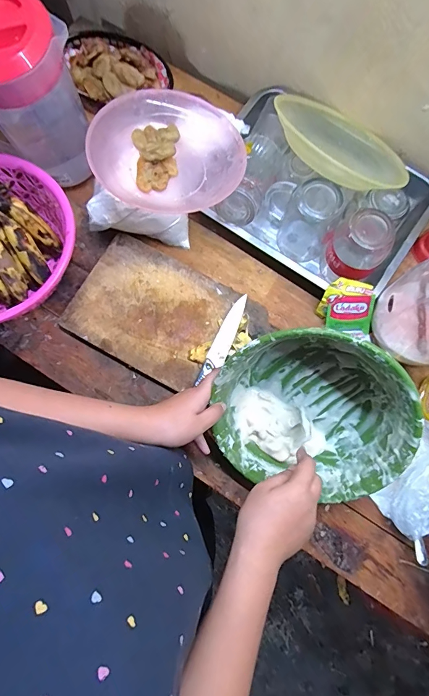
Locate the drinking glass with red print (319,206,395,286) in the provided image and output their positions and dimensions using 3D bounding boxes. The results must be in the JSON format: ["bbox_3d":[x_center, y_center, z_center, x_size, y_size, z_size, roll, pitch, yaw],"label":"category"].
[{"bbox_3d":[0.199,-0.144,0.551,0.078,0.118,0.072,0,79,-1],"label":"drinking glass with red print"}]

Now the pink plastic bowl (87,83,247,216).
[{"bbox_3d":[-0.063,-0.295,0.545,0.210,0.050,0.197,0,79,-1],"label":"pink plastic bowl"}]

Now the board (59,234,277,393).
[{"bbox_3d":[-0.072,-0.045,0.570,0.270,0.018,0.179,28,80,5],"label":"board"}]

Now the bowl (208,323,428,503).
[{"bbox_3d":[0.125,0.079,0.493,0.236,0.105,0.248,5,112,14],"label":"bowl"}]

